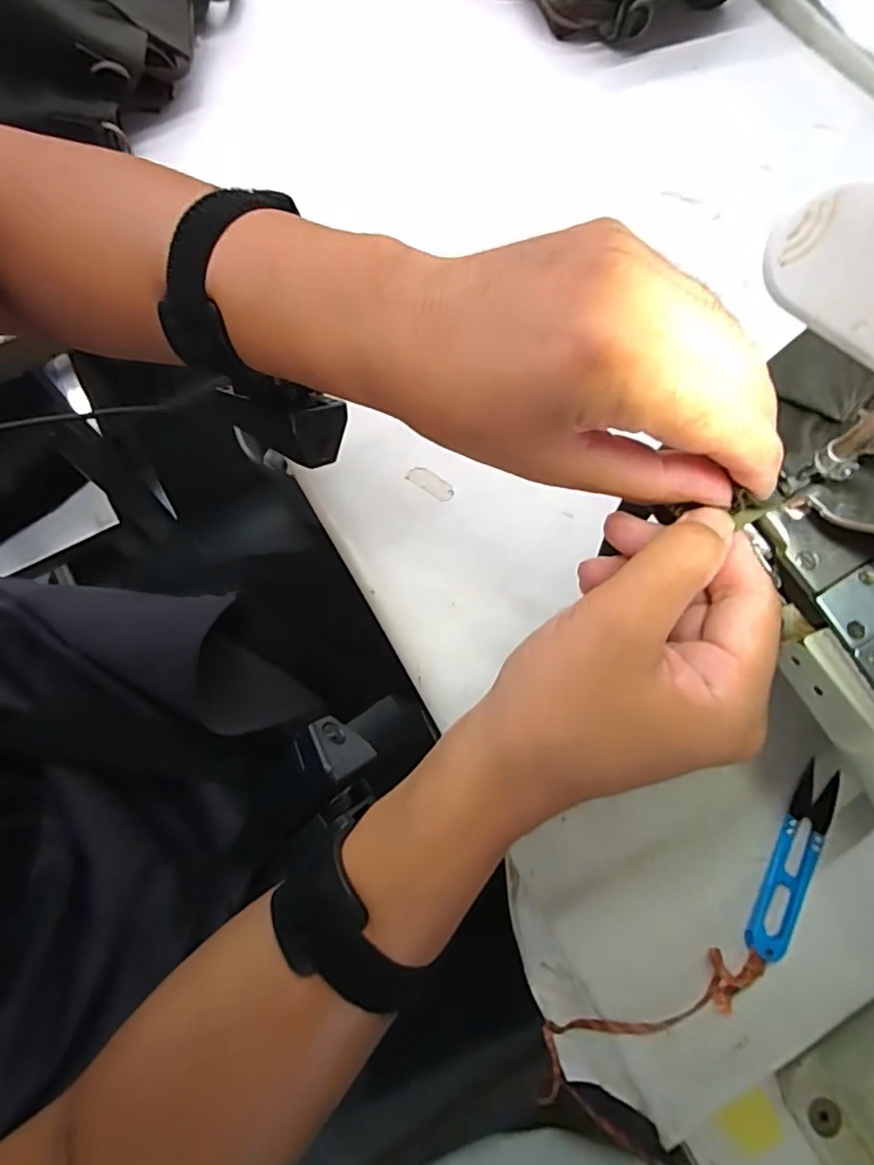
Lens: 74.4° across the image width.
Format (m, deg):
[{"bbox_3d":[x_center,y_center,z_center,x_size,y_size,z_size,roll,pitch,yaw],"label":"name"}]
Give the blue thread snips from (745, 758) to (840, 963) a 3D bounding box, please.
[{"bbox_3d":[0.185,0.142,0.296,0.021,0.012,0.101,30,74,8],"label":"blue thread snips"}]

